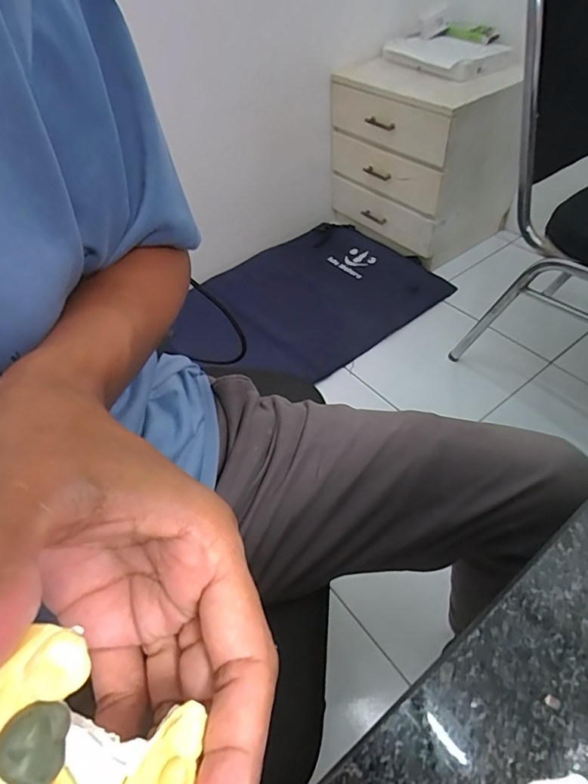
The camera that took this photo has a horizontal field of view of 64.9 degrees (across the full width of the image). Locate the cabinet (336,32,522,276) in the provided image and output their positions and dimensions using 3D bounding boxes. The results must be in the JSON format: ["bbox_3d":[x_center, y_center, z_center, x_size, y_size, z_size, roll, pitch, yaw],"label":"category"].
[{"bbox_3d":[0.439,-0.800,1.541,0.422,0.537,0.486,-37,55,-24],"label":"cabinet"}]

